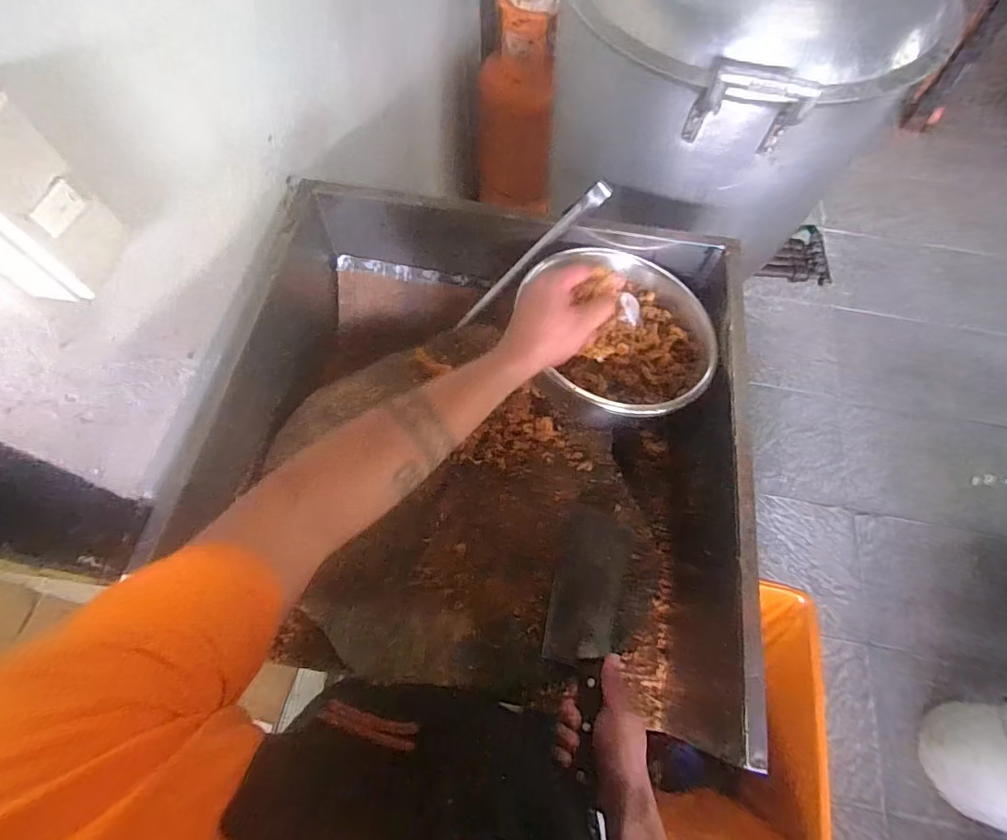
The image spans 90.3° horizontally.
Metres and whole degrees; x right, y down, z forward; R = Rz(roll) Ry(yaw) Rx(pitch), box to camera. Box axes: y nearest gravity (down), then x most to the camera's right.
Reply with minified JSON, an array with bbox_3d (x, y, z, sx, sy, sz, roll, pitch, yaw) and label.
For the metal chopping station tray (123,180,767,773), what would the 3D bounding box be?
[{"bbox_3d":[-0.060,0.017,0.682,0.584,0.228,0.613,9,65,3],"label":"metal chopping station tray"}]

